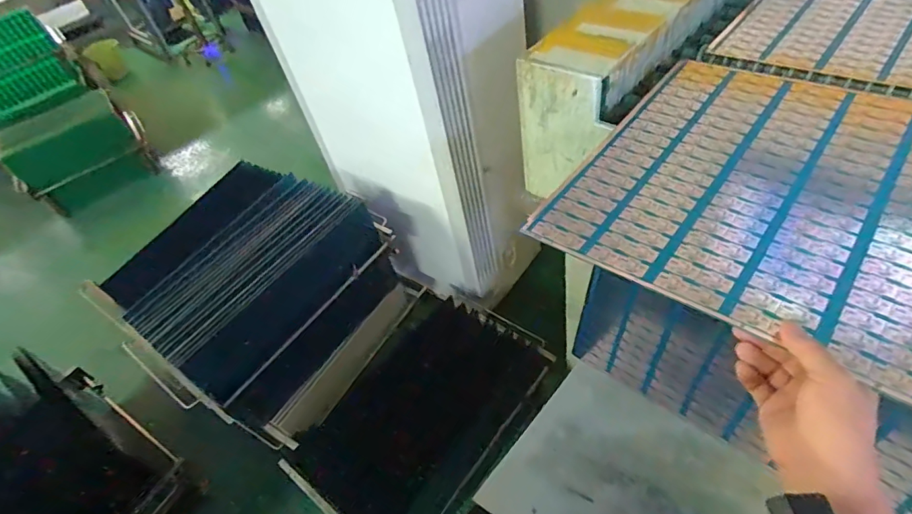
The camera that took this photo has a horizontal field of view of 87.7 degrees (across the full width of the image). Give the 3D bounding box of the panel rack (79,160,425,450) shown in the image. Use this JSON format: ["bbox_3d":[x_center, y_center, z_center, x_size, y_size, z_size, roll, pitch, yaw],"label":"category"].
[{"bbox_3d":[-0.503,0.114,1.290,0.422,0.468,0.622,20,49,26],"label":"panel rack"}]

